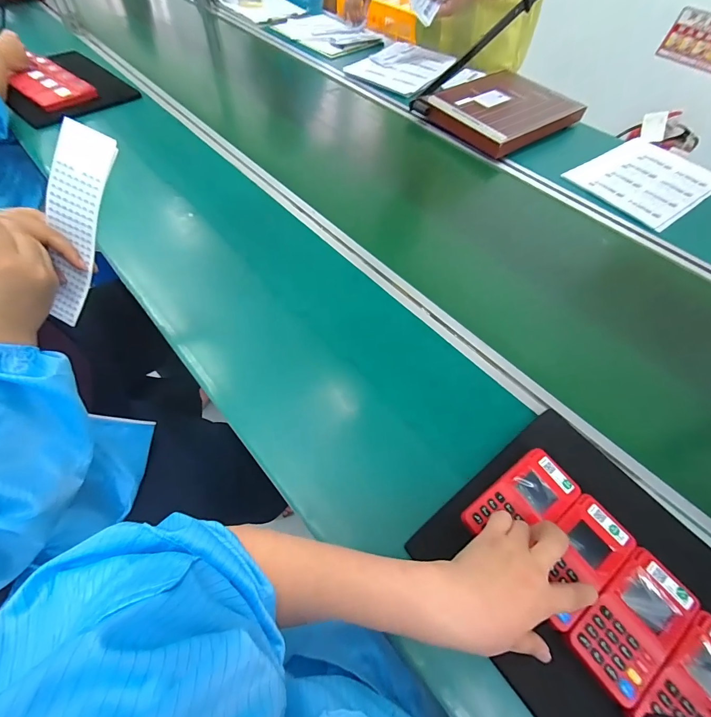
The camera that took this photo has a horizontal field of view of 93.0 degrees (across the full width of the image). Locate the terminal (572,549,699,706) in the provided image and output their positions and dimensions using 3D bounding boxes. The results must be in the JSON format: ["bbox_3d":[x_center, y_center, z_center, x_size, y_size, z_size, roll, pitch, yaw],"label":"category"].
[{"bbox_3d":[0.250,0.238,0.311,0.118,0.033,0.058,-30,66,-20],"label":"terminal"}]

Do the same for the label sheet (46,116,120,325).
[{"bbox_3d":[-0.334,-0.152,0.403,0.057,0.227,0.026,25,19,11],"label":"label sheet"}]

